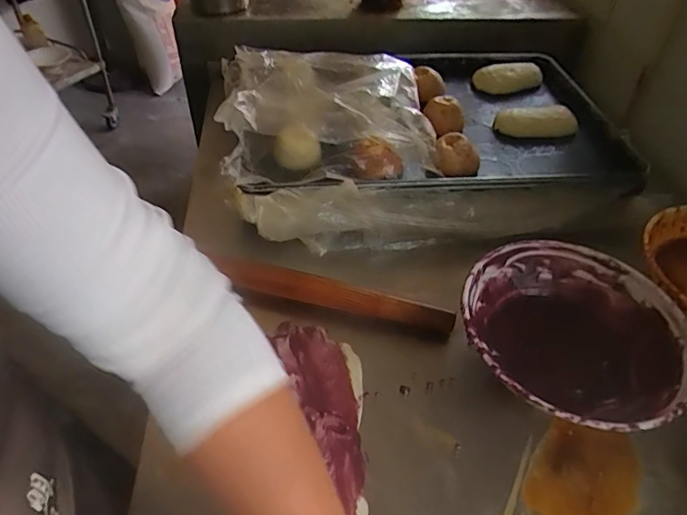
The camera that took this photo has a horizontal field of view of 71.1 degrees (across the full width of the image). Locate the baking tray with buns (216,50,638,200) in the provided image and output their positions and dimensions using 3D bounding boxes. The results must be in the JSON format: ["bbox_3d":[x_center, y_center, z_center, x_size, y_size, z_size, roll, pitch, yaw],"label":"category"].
[{"bbox_3d":[0.119,-0.230,0.765,0.610,0.091,0.369,-3,47,-6],"label":"baking tray with buns"}]

